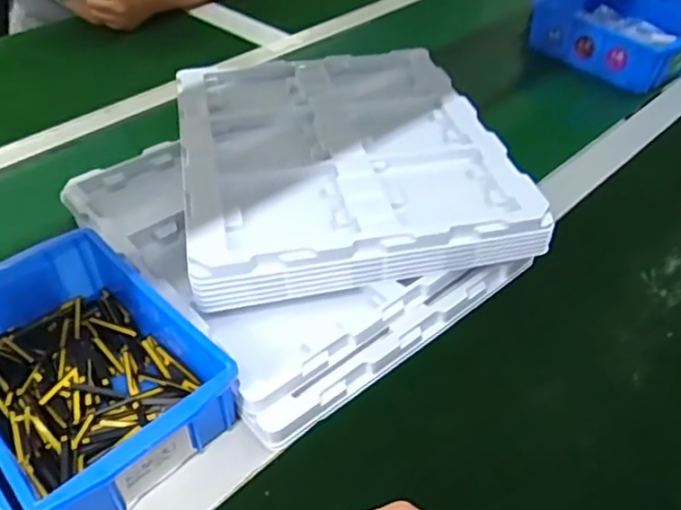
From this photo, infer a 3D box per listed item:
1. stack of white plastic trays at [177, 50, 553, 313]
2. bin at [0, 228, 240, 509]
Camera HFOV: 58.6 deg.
[{"bbox_3d":[-0.003,-0.103,0.588,0.286,0.040,0.338,-8,42,-10],"label":"stack of white plastic trays"},{"bbox_3d":[-0.176,0.077,0.413,0.137,0.061,0.205,-33,51,-32],"label":"bin"}]

